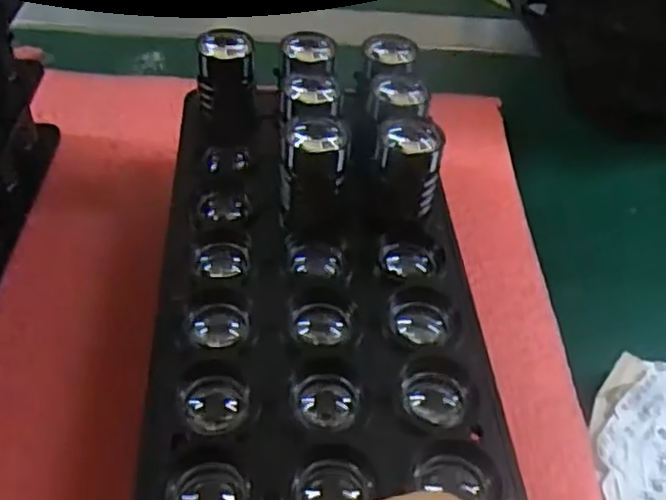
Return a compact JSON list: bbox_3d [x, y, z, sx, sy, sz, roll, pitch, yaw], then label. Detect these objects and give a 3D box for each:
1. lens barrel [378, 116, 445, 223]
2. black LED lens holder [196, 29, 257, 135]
[{"bbox_3d":[0.026,-0.029,0.240,0.021,0.031,0.026,12,46,6],"label":"lens barrel"},{"bbox_3d":[-0.041,-0.065,0.266,0.021,0.033,0.020,-3,47,-8],"label":"black LED lens holder"}]

